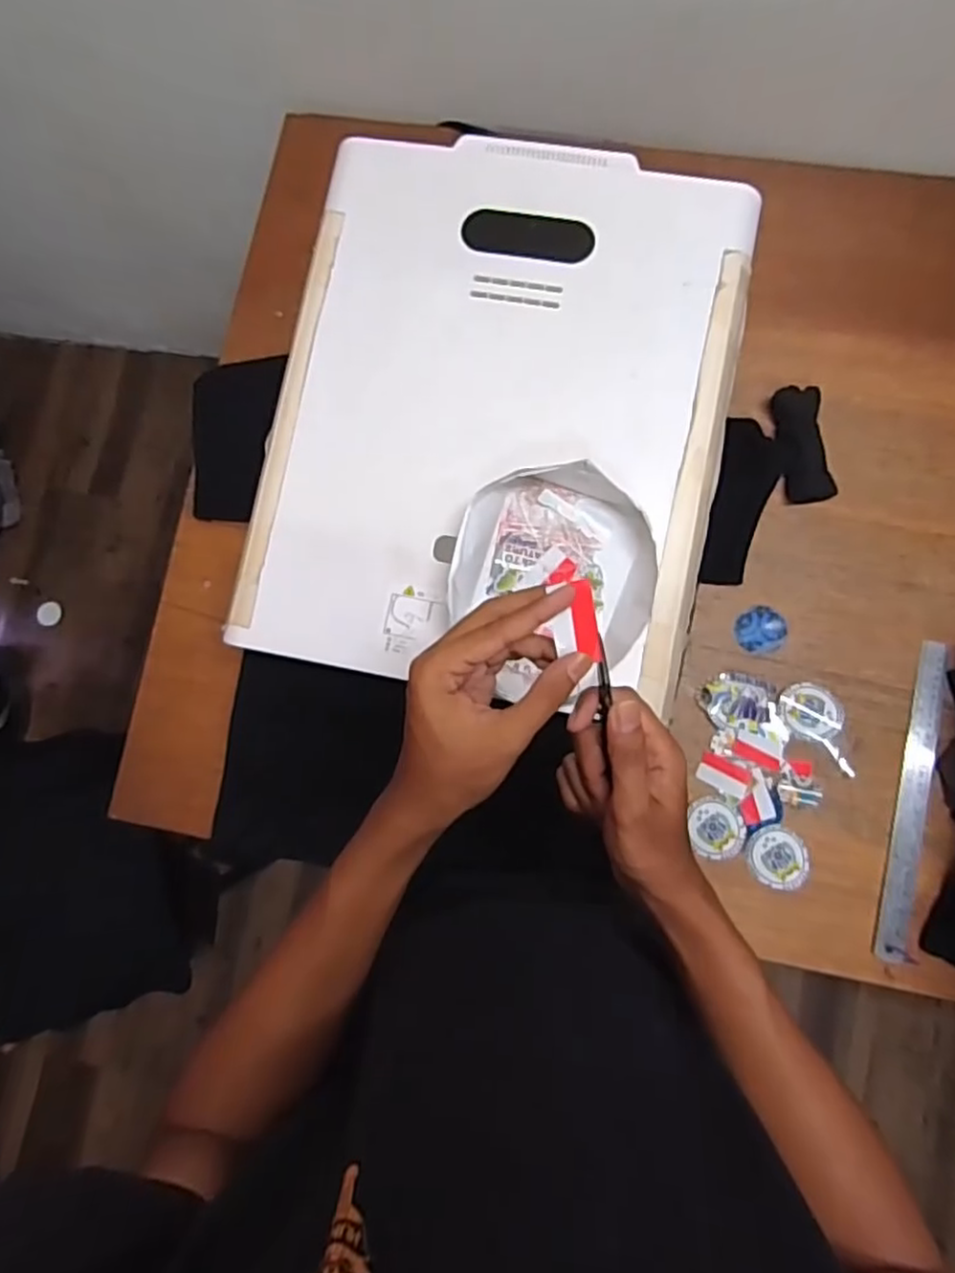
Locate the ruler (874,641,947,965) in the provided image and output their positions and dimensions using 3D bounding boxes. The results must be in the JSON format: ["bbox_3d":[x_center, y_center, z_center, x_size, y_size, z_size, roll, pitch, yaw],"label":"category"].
[{"bbox_3d":[0.451,0.168,0.703,0.031,0.005,0.324,12,84,10],"label":"ruler"}]

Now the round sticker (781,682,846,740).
[{"bbox_3d":[0.357,0.078,0.720,0.056,0.009,0.064,-43,80,-4],"label":"round sticker"}]

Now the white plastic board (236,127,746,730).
[{"bbox_3d":[0.016,-0.207,0.615,0.402,0.030,0.496,11,84,5],"label":"white plastic board"}]

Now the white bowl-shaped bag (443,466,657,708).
[{"bbox_3d":[0.063,-0.052,0.569,0.164,0.052,0.171,4,83,4],"label":"white bowl-shaped bag"}]

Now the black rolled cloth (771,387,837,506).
[{"bbox_3d":[0.356,-0.210,0.745,0.046,0.027,0.124,-8,82,2],"label":"black rolled cloth"}]

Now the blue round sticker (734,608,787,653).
[{"bbox_3d":[0.310,-0.008,0.739,0.054,0.008,0.051,0,83,3],"label":"blue round sticker"}]

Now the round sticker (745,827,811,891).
[{"bbox_3d":[0.311,0.230,0.702,0.063,0.009,0.059,0,83,3],"label":"round sticker"}]

